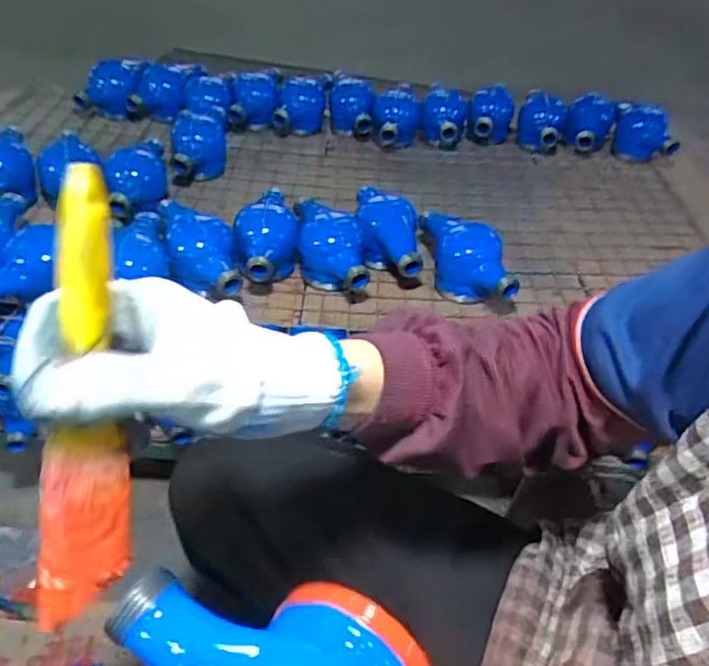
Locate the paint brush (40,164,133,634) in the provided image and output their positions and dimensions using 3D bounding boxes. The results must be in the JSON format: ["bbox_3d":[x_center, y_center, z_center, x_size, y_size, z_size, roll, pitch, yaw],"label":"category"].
[{"bbox_3d":[-0.105,0.022,0.239,0.027,0.172,0.023,1,-2,-7],"label":"paint brush"}]

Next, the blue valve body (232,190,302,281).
[{"bbox_3d":[-0.117,-0.119,0.807,0.082,0.085,0.174,-1,43,-8],"label":"blue valve body"}]

